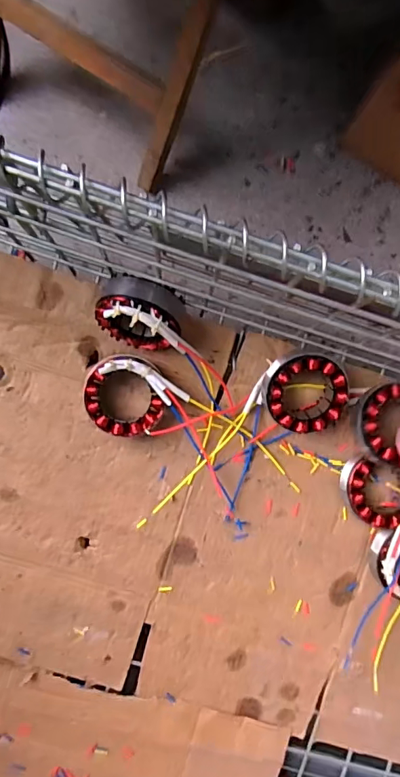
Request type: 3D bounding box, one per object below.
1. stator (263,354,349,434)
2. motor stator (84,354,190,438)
[{"bbox_3d":[0.115,0.003,0.498,0.094,0.030,0.084,17,106,-8],"label":"stator"},{"bbox_3d":[-0.078,0.009,0.505,0.091,0.051,0.085,0,91,-3],"label":"motor stator"}]

